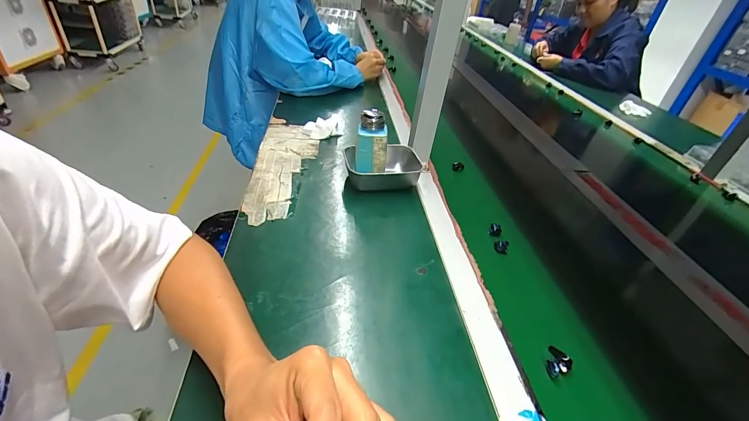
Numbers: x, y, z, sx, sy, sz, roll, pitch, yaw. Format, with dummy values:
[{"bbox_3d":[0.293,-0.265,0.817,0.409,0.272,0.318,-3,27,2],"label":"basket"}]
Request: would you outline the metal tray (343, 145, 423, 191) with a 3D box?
[{"bbox_3d":[0.015,-0.074,0.640,0.141,0.053,0.109,-3,37,-15],"label":"metal tray"}]

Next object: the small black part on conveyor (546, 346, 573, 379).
[{"bbox_3d":[0.199,0.165,0.377,0.034,0.011,0.026,-27,48,-38],"label":"small black part on conveyor"}]

